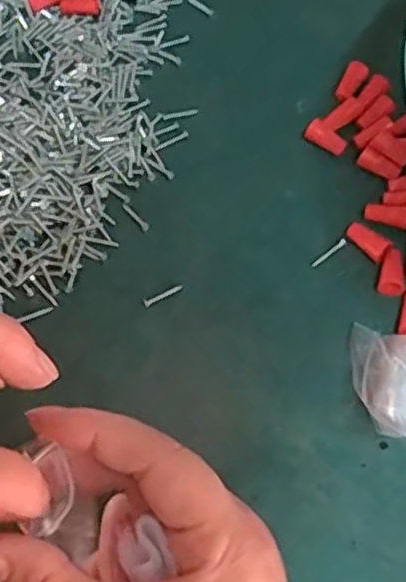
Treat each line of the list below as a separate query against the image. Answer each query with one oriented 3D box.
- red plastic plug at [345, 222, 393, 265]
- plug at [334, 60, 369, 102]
[{"bbox_3d":[0.083,-0.025,0.372,0.012,0.006,0.024,-39,68,-17],"label":"red plastic plug"},{"bbox_3d":[0.084,-0.117,0.419,0.012,0.008,0.029,27,67,14],"label":"plug"}]

